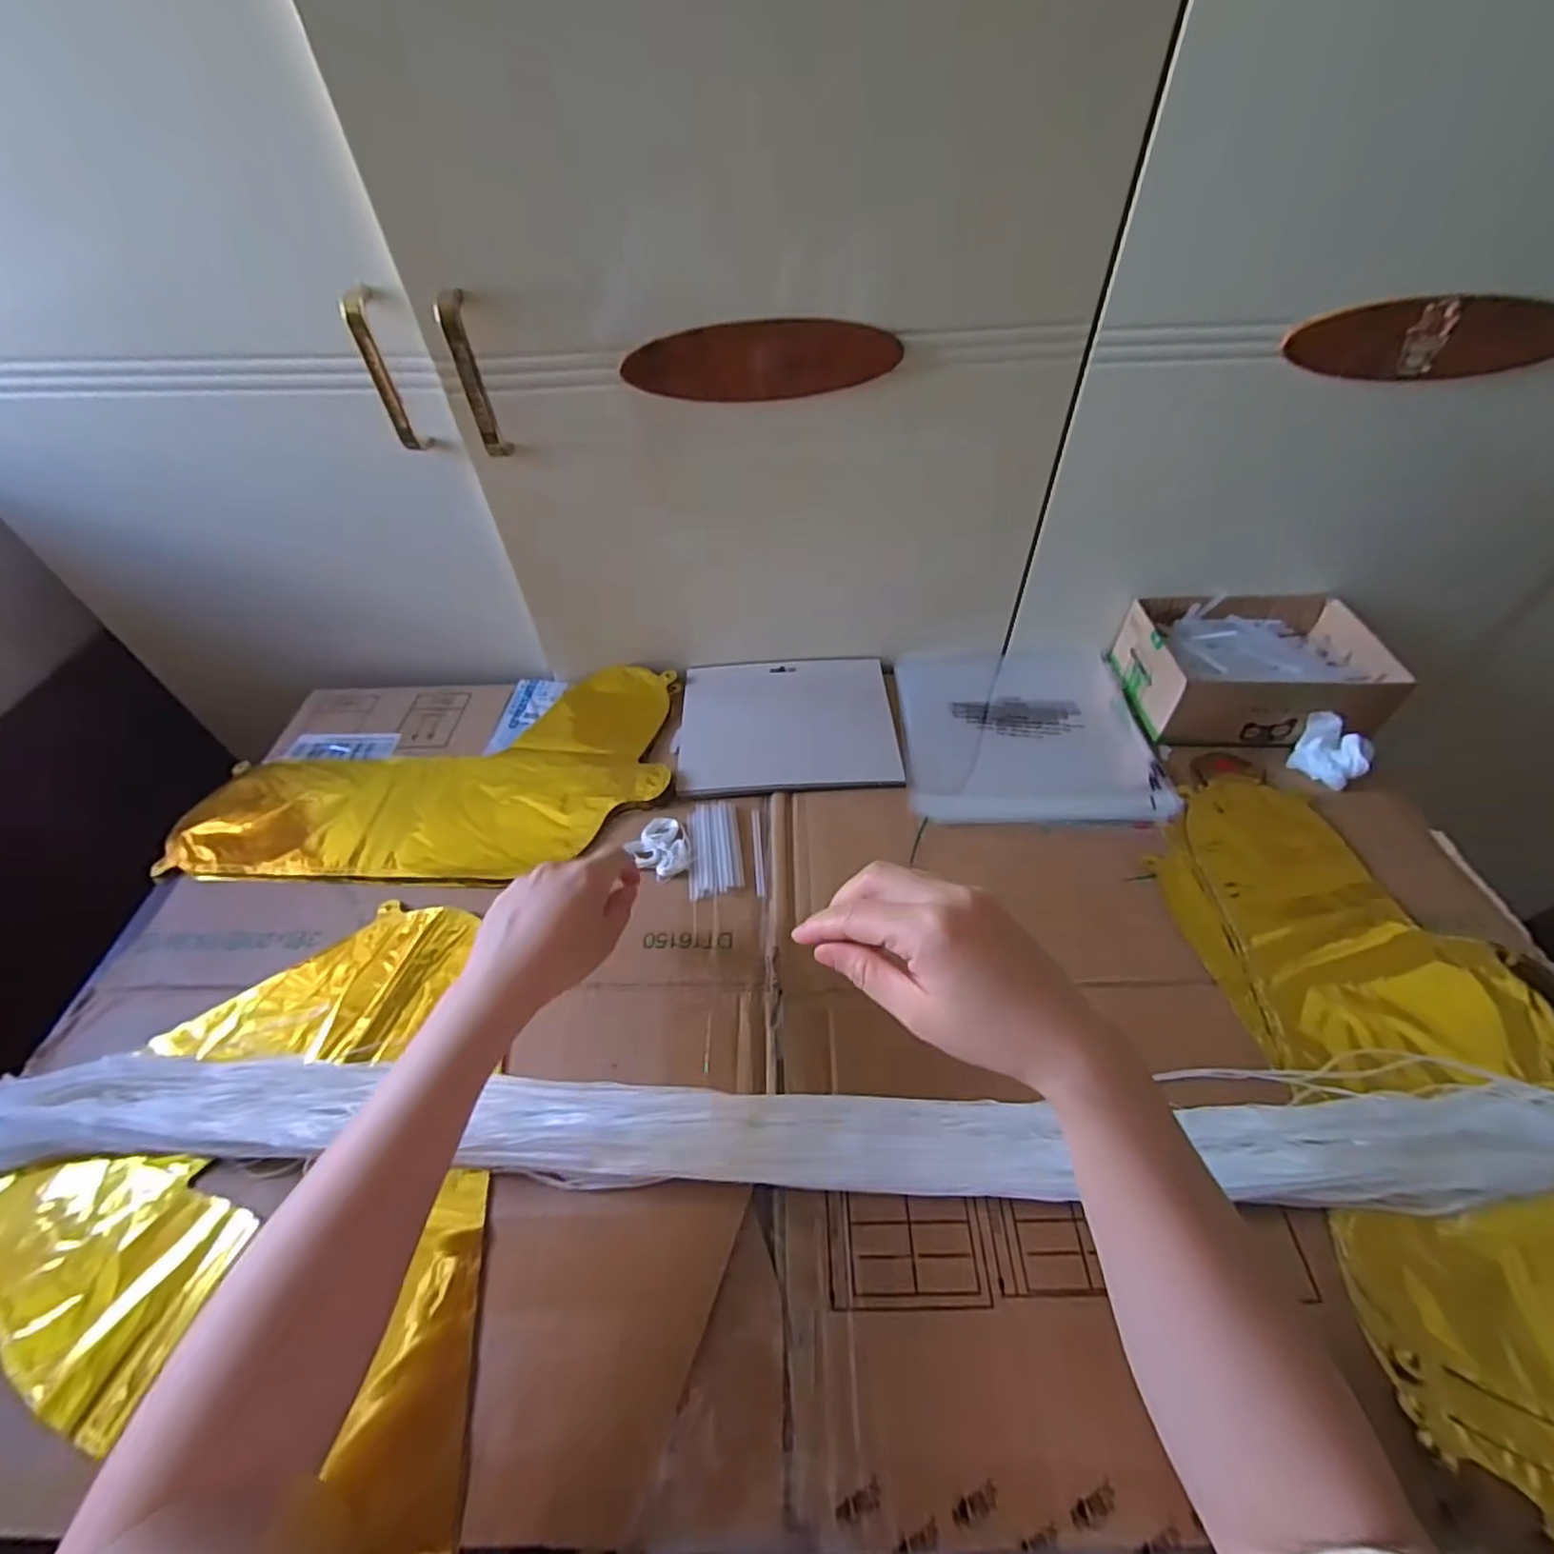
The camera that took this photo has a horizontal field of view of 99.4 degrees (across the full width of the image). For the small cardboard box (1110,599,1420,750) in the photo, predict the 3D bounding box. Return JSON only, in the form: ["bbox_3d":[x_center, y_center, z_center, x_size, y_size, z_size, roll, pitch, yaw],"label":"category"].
[{"bbox_3d":[0.428,-0.100,0.600,0.195,0.061,0.146,-1,49,1],"label":"small cardboard box"}]

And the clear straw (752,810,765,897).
[{"bbox_3d":[-0.014,0.056,0.512,0.006,0.004,0.081,-4,49,-2],"label":"clear straw"}]

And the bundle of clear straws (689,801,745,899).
[{"bbox_3d":[-0.048,0.053,0.514,0.040,0.004,0.084,-6,49,-4],"label":"bundle of clear straws"}]

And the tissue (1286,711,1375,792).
[{"bbox_3d":[0.454,-0.023,0.539,0.042,0.038,0.055,-29,55,-22],"label":"tissue"}]

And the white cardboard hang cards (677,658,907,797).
[{"bbox_3d":[0.009,-0.050,0.595,0.186,0.008,0.161,-2,49,-1],"label":"white cardboard hang cards"}]

